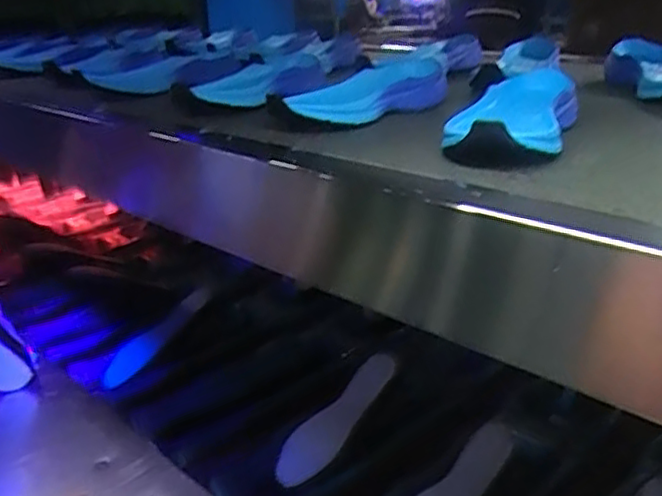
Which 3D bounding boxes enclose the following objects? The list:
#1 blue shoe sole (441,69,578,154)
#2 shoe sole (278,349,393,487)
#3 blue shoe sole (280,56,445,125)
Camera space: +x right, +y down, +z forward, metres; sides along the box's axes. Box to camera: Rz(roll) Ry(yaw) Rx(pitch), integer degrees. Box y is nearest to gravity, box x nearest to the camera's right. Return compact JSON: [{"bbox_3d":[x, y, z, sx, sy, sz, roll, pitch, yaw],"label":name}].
[{"bbox_3d":[0.158,-0.113,0.568,0.080,0.041,0.216,12,25,20],"label":"blue shoe sole"},{"bbox_3d":[0.009,0.225,0.898,0.063,0.022,0.220,20,54,44],"label":"shoe sole"},{"bbox_3d":[0.040,-0.157,0.685,0.226,0.041,0.072,-19,32,-41],"label":"blue shoe sole"}]

